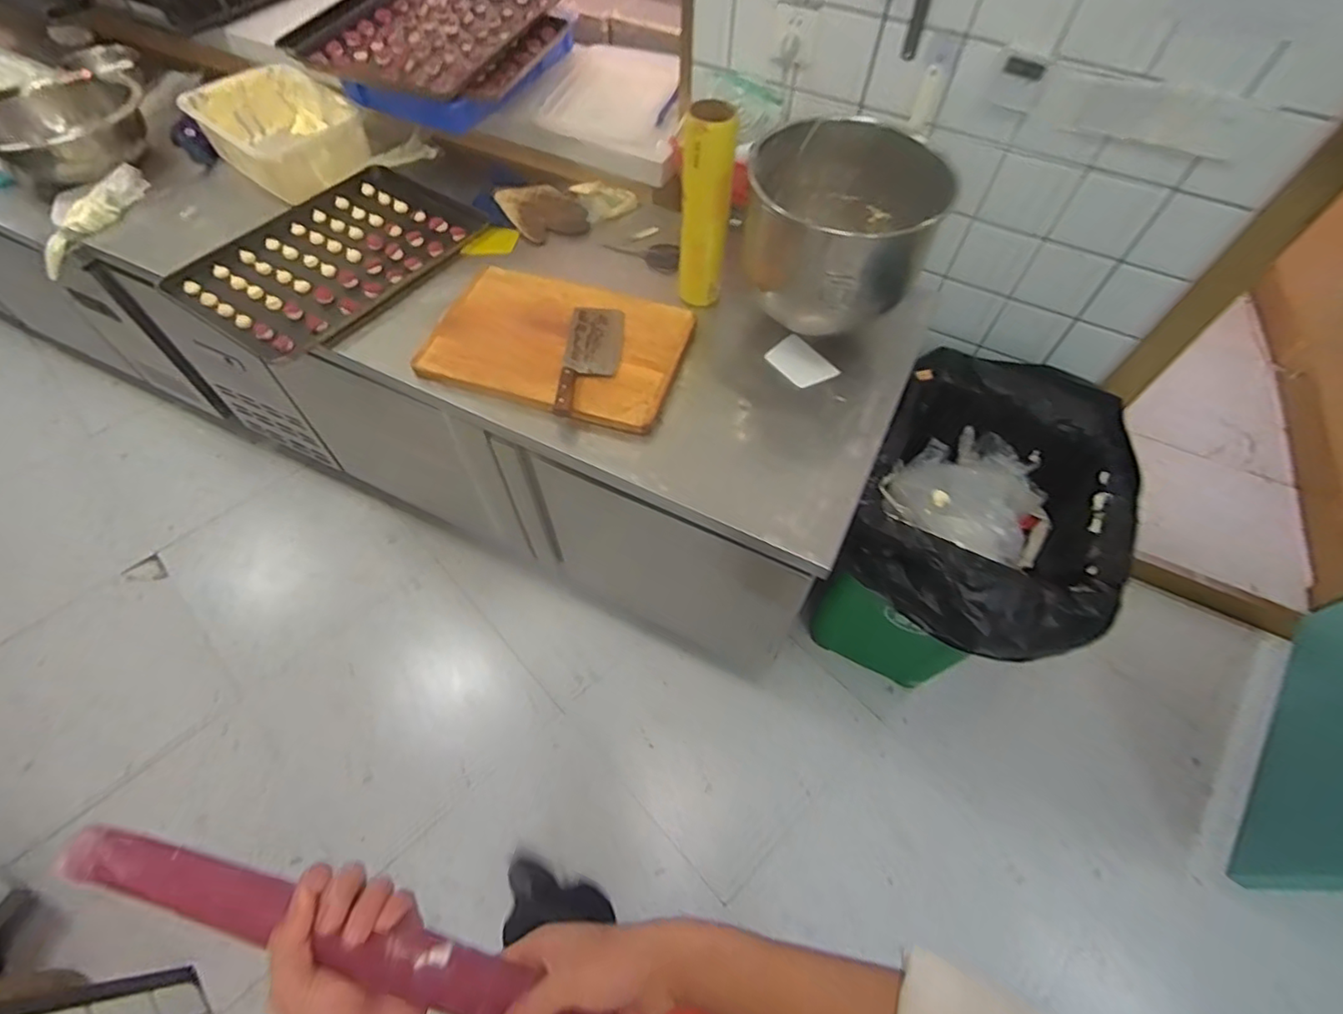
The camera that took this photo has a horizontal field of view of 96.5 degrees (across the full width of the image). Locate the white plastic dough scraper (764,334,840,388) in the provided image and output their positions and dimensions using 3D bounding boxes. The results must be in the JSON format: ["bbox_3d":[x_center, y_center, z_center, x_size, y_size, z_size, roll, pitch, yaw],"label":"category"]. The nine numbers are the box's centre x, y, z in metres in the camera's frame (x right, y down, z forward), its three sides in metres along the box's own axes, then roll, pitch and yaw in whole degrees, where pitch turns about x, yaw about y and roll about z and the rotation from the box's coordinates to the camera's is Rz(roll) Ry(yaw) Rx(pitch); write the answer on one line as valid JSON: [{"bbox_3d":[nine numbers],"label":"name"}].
[{"bbox_3d":[0.253,-0.286,1.187,0.101,0.006,0.130,-32,64,-22],"label":"white plastic dough scraper"}]

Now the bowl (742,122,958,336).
[{"bbox_3d":[0.294,-0.486,1.102,0.314,0.255,0.346,15,59,8],"label":"bowl"}]

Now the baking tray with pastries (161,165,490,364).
[{"bbox_3d":[-0.746,-0.561,1.334,0.406,0.035,0.570,32,63,17],"label":"baking tray with pastries"}]

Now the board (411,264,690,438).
[{"bbox_3d":[-0.219,-0.325,1.184,0.471,0.041,0.332,14,59,7],"label":"board"}]

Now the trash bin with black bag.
[{"bbox_3d":[0.617,0.104,1.396,0.437,0.699,0.590,24,61,13],"label":"trash bin with black bag"}]

